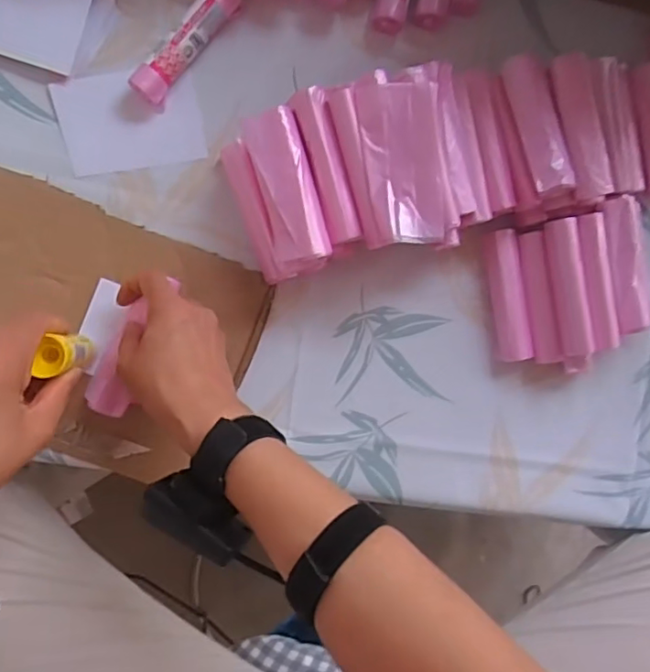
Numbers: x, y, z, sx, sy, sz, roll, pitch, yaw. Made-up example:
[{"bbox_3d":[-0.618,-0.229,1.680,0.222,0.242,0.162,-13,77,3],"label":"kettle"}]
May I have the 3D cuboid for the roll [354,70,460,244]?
[{"bbox_3d":[0.063,-0.133,0.451,0.061,0.027,0.121,-11,94,5],"label":"roll"}]

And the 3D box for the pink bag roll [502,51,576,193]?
[{"bbox_3d":[0.183,-0.182,0.492,0.034,0.027,0.118,-14,92,-7],"label":"pink bag roll"}]

